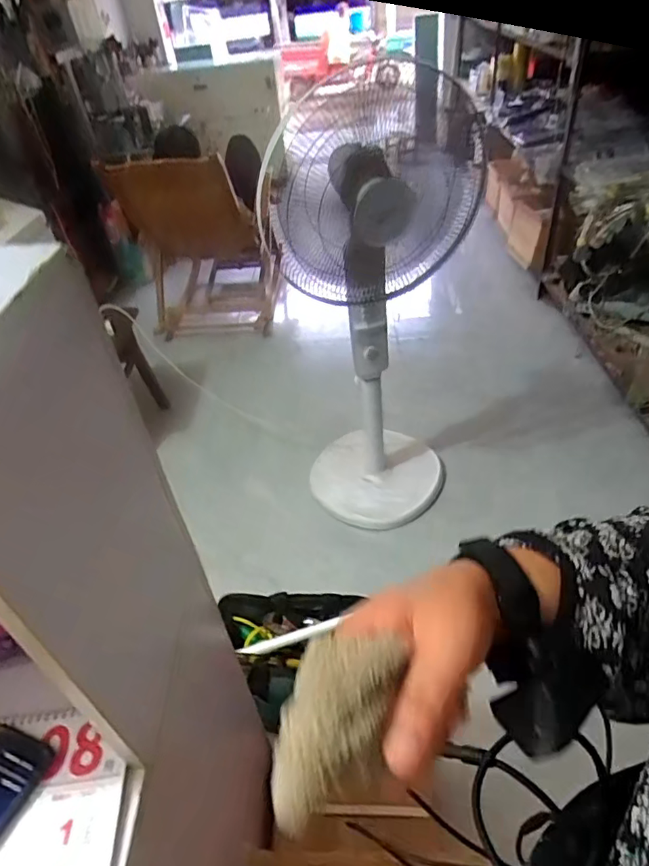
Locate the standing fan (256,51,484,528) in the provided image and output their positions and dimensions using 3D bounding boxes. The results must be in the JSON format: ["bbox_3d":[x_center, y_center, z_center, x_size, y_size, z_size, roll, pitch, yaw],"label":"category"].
[{"bbox_3d":[0.143,-0.208,1.542,0.438,1.106,0.382,7,42,16],"label":"standing fan"}]

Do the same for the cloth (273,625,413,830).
[{"bbox_3d":[0.003,0.108,0.207,0.041,0.014,0.076,8,42,17],"label":"cloth"}]

